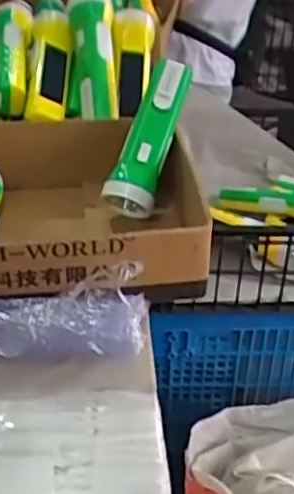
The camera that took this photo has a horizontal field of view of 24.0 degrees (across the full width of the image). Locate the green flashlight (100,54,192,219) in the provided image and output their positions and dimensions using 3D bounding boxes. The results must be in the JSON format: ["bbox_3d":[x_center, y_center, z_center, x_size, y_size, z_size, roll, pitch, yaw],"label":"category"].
[{"bbox_3d":[0.004,-0.110,0.679,0.057,0.057,0.157,16,83,21],"label":"green flashlight"}]

